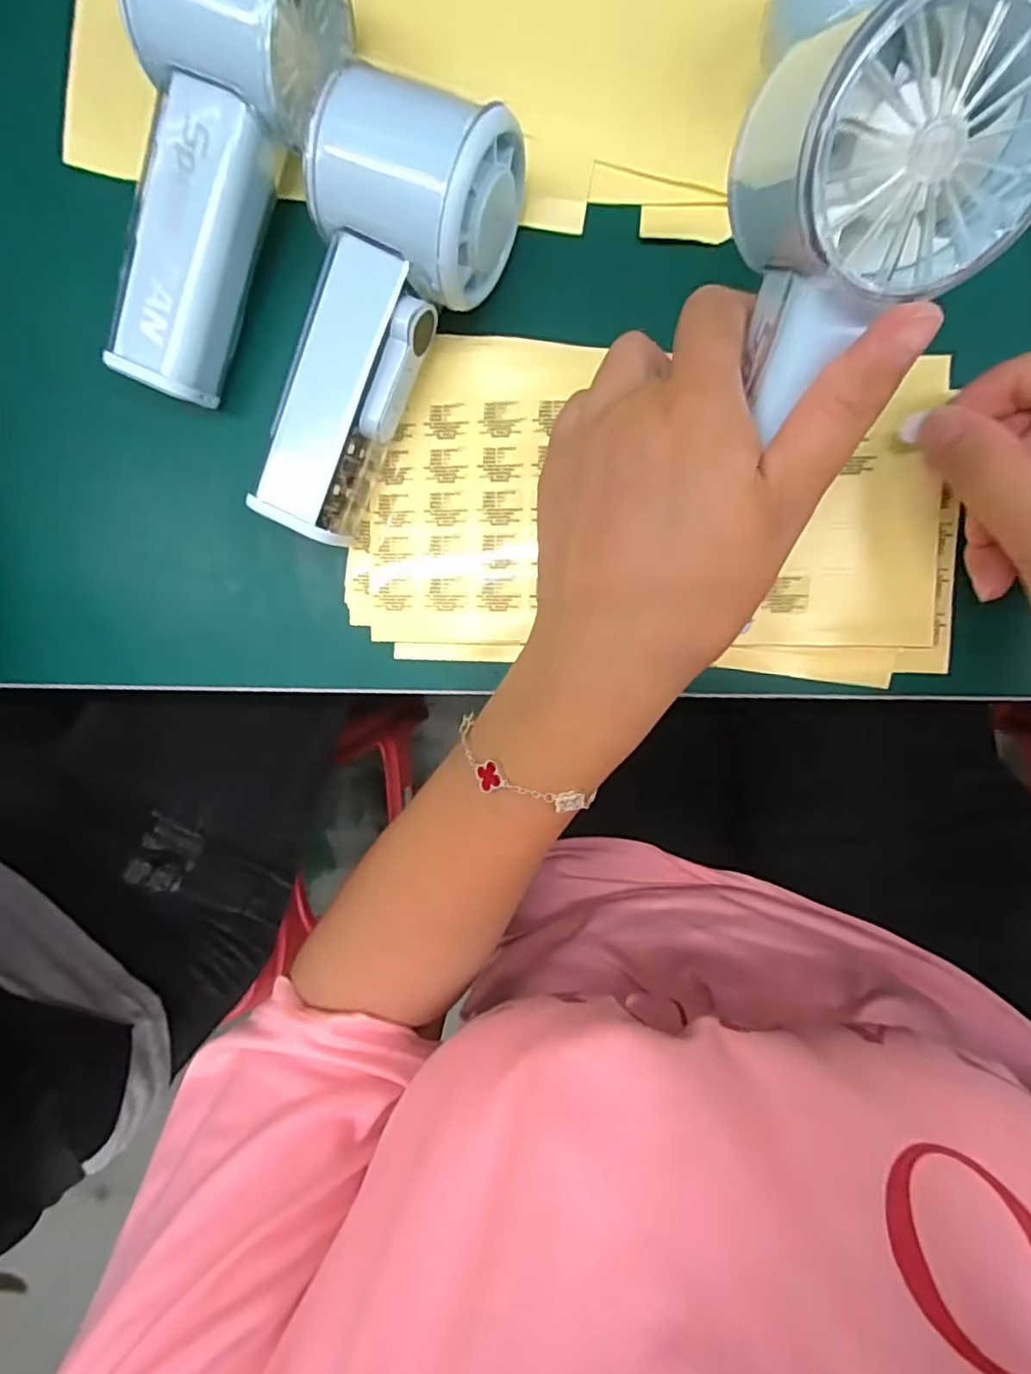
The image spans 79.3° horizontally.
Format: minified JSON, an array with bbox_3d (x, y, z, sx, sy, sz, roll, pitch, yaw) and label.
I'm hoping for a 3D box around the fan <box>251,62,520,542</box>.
[{"bbox_3d":[-0.052,-0.127,0.225,0.062,0.048,0.148,28,109,3],"label":"fan"}]

